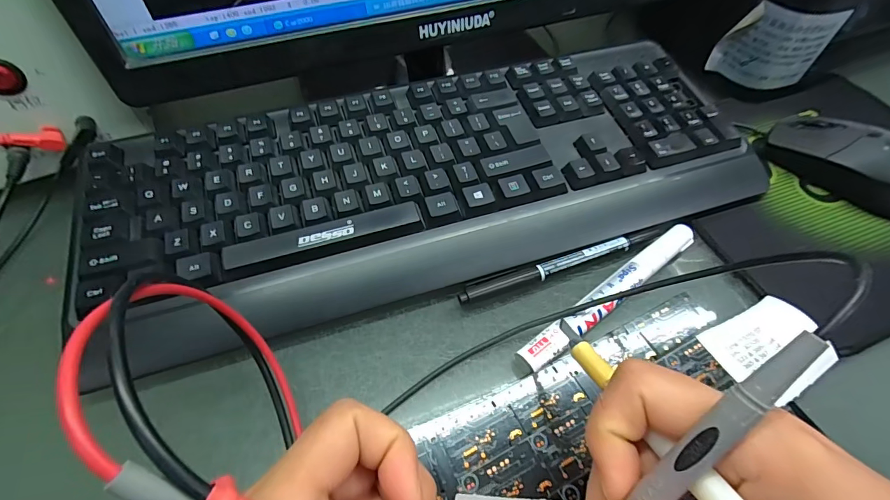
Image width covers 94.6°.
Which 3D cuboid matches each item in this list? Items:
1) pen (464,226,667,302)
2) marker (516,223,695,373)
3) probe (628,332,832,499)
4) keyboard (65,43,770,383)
[{"bbox_3d":[0.075,0.009,0.258,0.140,0.011,0.014,-15,56,-11],"label":"pen"},{"bbox_3d":[0.098,0.025,0.241,0.141,0.012,0.017,-32,61,-21],"label":"marker"},{"bbox_3d":[0.062,0.081,0.129,0.011,0.142,0.012,38,20,23],"label":"probe"},{"bbox_3d":[-0.003,-0.050,0.277,0.429,0.041,0.157,-15,56,-11],"label":"keyboard"}]

